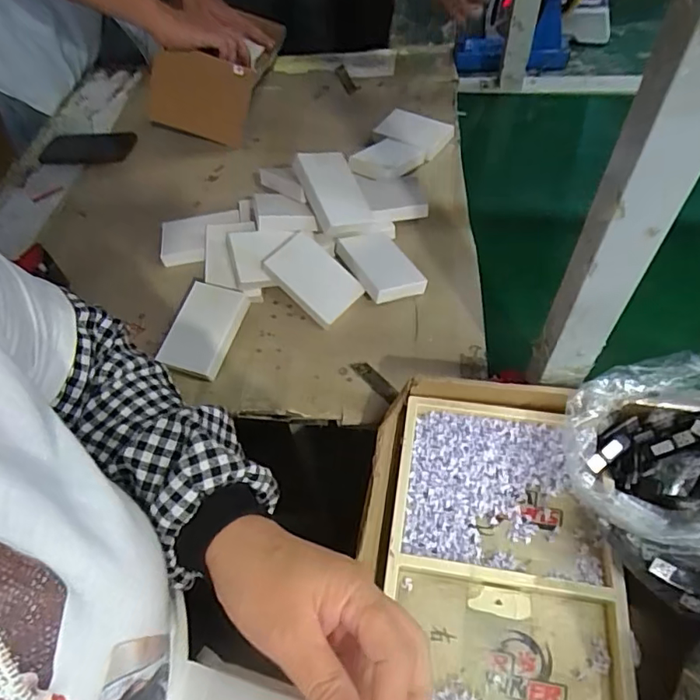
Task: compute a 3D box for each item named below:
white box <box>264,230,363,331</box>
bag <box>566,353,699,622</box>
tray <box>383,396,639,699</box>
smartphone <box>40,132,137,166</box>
[{"bbox_3d":[-0.045,-0.089,0.661,0.113,0.018,0.074,43,66,5],"label":"white box"},{"bbox_3d":[0.303,0.090,0.452,0.203,0.135,0.197,-20,56,-10],"label":"bag"},{"bbox_3d":[0.130,0.198,0.457,0.190,0.028,0.322,6,56,8],"label":"tray"},{"bbox_3d":[-0.466,-0.357,0.940,0.162,0.009,0.081,0,55,4],"label":"smartphone"}]

